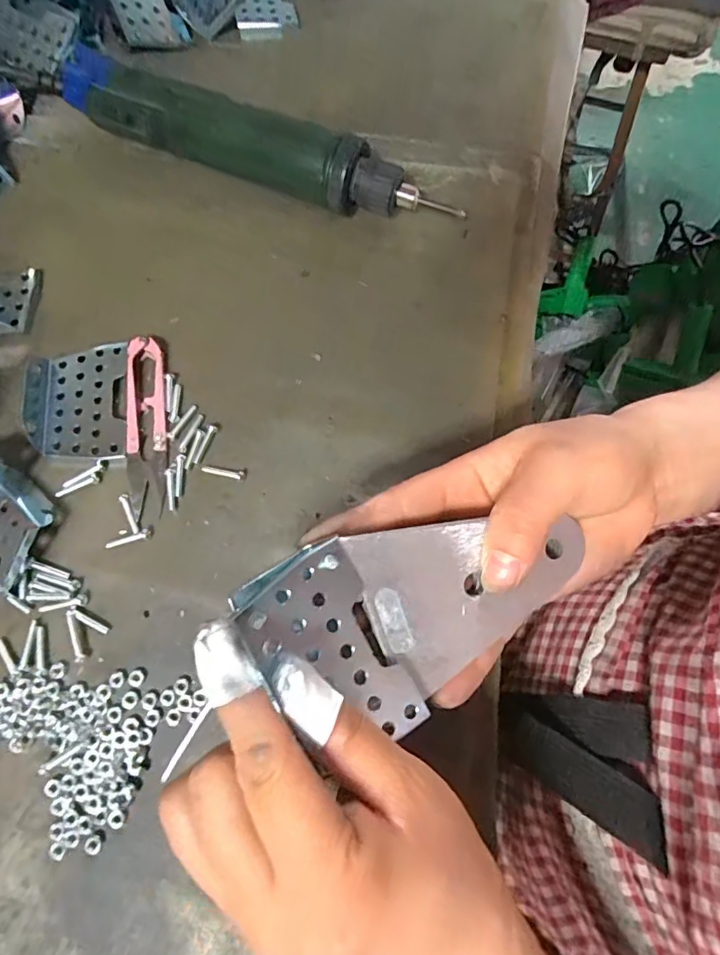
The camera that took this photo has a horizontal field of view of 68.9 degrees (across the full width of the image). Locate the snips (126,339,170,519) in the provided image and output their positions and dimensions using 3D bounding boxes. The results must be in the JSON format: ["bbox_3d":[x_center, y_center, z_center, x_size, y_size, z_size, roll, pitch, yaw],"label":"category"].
[{"bbox_3d":[-0.116,-0.031,0.286,0.022,0.008,0.103,-7,72,-2],"label":"snips"}]

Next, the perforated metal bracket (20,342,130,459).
[{"bbox_3d":[-0.157,-0.042,0.289,0.056,0.012,0.068,-5,72,-1],"label":"perforated metal bracket"}]

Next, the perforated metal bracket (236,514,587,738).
[{"bbox_3d":[0.024,0.039,0.193,0.119,0.008,0.071,-34,96,-19],"label":"perforated metal bracket"}]

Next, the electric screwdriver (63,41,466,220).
[{"bbox_3d":[-0.066,-0.201,0.323,0.247,0.041,0.034,22,74,7],"label":"electric screwdriver"}]

